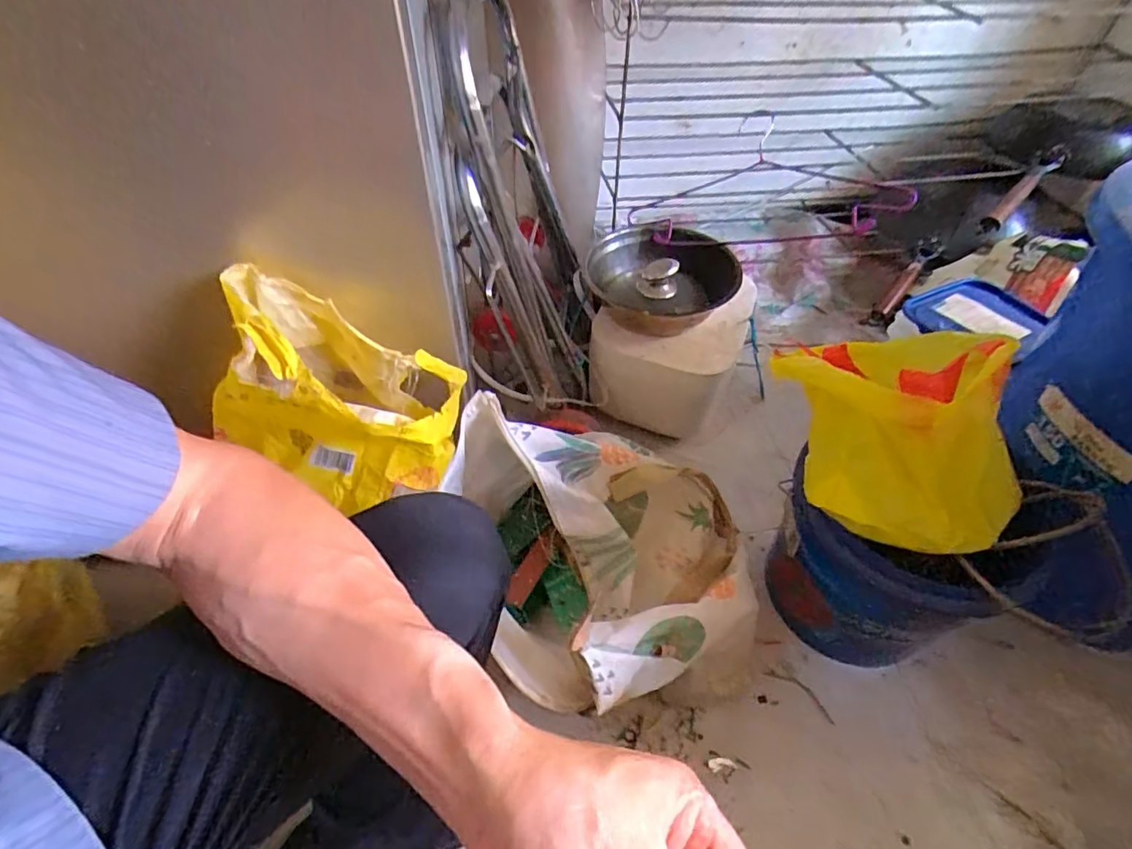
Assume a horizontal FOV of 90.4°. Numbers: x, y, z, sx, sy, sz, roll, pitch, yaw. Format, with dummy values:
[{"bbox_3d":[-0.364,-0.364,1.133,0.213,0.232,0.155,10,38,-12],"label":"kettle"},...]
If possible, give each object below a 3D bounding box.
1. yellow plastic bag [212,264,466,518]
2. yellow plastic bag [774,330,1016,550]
[{"bbox_3d":[-0.212,-0.042,0.518,0.213,0.149,0.151,4,49,4],"label":"yellow plastic bag"},{"bbox_3d":[0.335,-0.014,0.569,0.162,0.158,0.248,-8,49,-7],"label":"yellow plastic bag"}]

